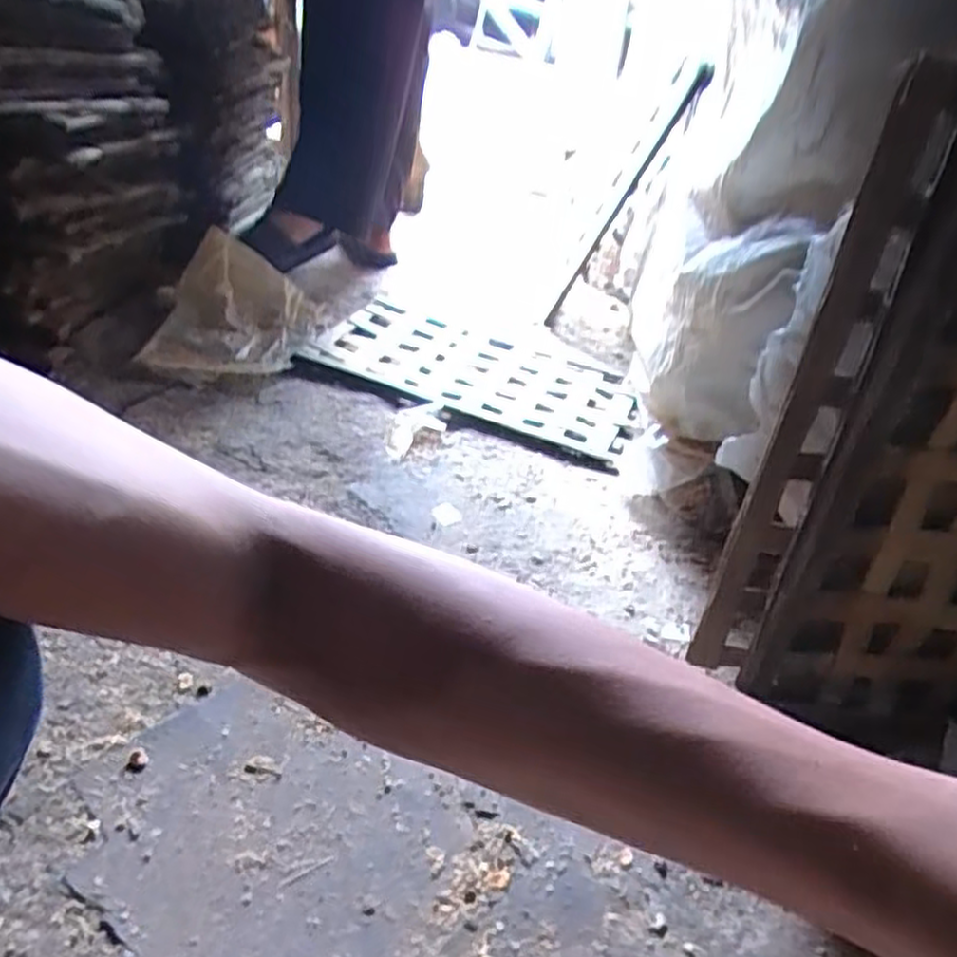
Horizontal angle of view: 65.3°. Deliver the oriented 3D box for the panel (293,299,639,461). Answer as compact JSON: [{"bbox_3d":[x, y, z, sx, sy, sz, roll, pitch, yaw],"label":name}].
[{"bbox_3d":[-0.009,-0.181,1.270,0.542,0.035,0.325,22,41,17],"label":"panel"}]

